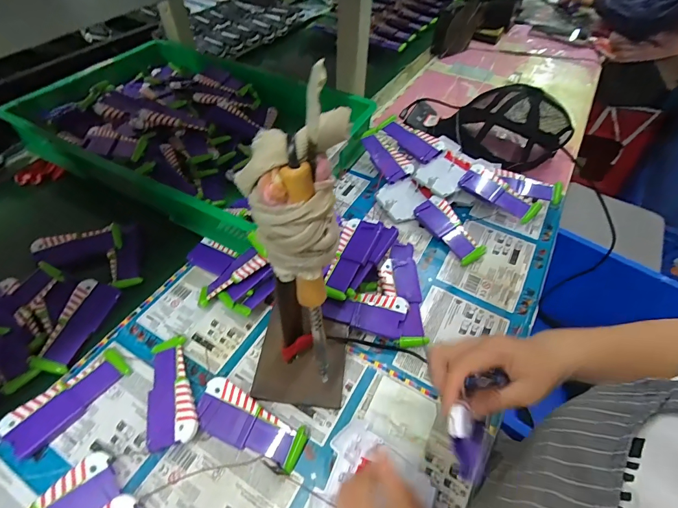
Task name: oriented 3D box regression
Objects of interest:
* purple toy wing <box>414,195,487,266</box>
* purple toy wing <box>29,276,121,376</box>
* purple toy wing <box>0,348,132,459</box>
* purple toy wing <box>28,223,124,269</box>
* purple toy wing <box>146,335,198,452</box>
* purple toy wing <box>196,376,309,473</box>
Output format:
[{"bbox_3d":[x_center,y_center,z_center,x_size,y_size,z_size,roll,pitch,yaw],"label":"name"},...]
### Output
[{"bbox_3d":[0.171,-0.038,0.556,0.048,0.017,0.120,-40,66,2],"label":"purple toy wing"},{"bbox_3d":[-0.327,0.088,0.453,0.045,0.017,0.119,9,52,3],"label":"purple toy wing"},{"bbox_3d":[-0.295,0.157,0.397,0.047,0.014,0.119,34,58,20],"label":"purple toy wing"},{"bbox_3d":[-0.377,-0.010,0.525,0.116,0.015,0.048,-14,80,-11],"label":"purple toy wing"},{"bbox_3d":[-0.186,0.149,0.403,0.051,0.025,0.119,-11,54,-12],"label":"purple toy wing"},{"bbox_3d":[-0.094,0.182,0.385,0.121,0.020,0.050,24,55,14],"label":"purple toy wing"}]

